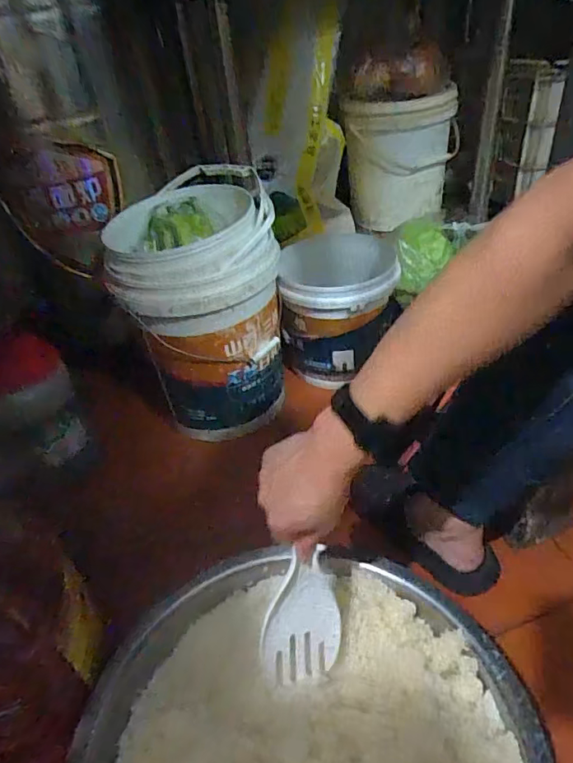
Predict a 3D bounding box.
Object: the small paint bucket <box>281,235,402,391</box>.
[{"bbox_3d":[0.119,-0.167,1.151,0.237,0.251,0.257,-5,37,3],"label":"small paint bucket"}]

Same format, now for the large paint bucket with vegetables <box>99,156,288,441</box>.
[{"bbox_3d":[-0.150,-0.144,1.002,0.265,0.435,0.291,-10,37,-4],"label":"large paint bucket with vegetables"}]

